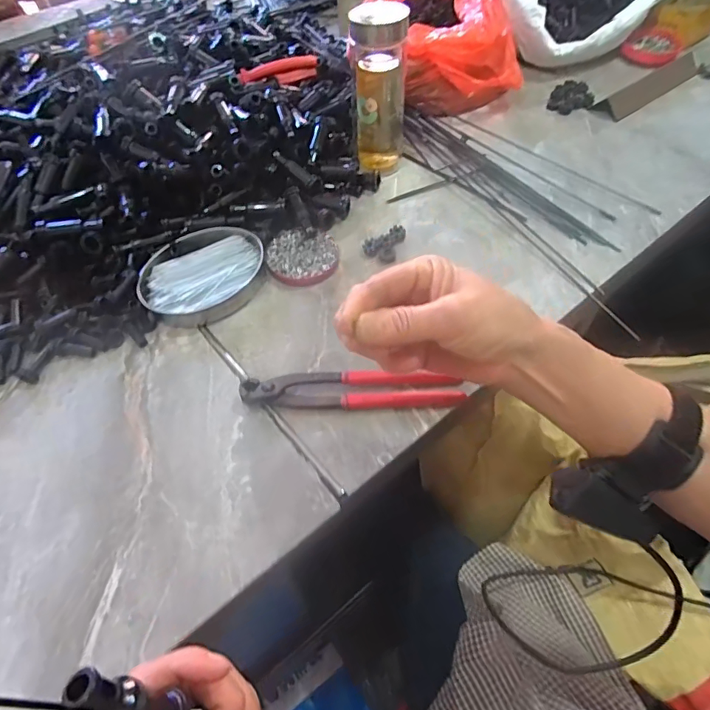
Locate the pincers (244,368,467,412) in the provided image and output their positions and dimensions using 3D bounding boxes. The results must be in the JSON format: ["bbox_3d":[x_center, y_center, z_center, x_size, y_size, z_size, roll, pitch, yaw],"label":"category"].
[{"bbox_3d":[-0.002,0.033,0.427,0.194,0.020,0.033,1,55,3],"label":"pincers"}]

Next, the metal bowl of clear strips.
[{"bbox_3d":[-0.164,-0.088,0.511,0.133,0.028,0.106,-24,58,-14],"label":"metal bowl of clear strips"}]

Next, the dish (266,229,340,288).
[{"bbox_3d":[-0.059,-0.112,0.531,0.079,0.012,0.079,-1,55,1],"label":"dish"}]

